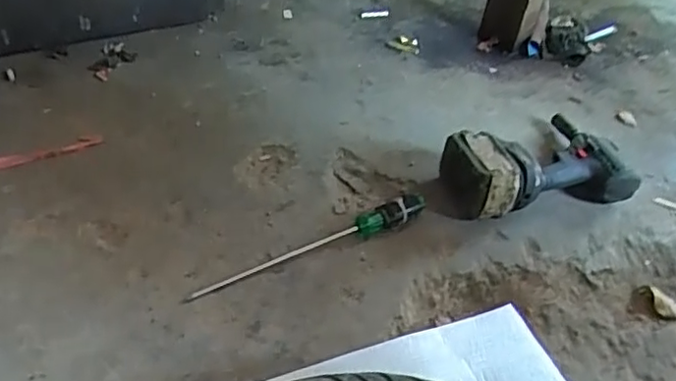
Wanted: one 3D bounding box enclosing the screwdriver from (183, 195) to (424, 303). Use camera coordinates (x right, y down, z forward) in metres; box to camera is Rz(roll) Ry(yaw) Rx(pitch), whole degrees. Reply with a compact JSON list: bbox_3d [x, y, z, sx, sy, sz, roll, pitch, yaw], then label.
[{"bbox_3d":[-0.026,0.066,0.800,0.340,0.038,0.029,-20,48,-25],"label":"screwdriver"}]

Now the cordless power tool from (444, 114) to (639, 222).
[{"bbox_3d":[0.281,-0.038,0.920,0.269,0.086,0.183,-14,46,-21],"label":"cordless power tool"}]

